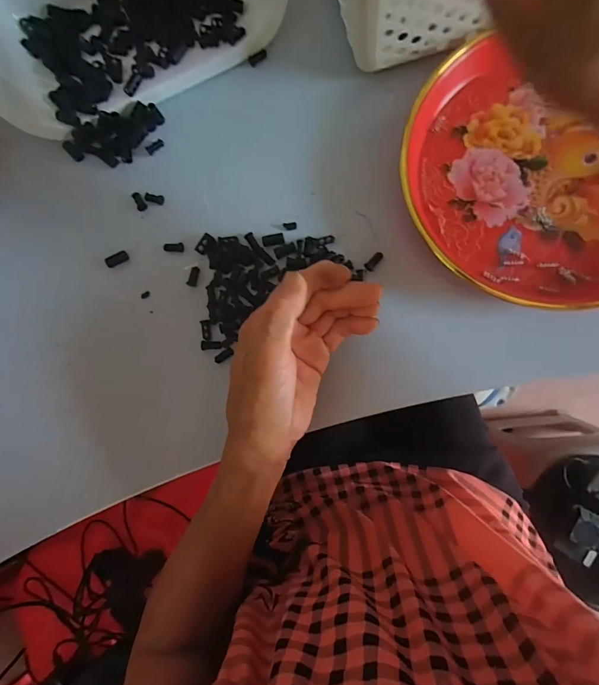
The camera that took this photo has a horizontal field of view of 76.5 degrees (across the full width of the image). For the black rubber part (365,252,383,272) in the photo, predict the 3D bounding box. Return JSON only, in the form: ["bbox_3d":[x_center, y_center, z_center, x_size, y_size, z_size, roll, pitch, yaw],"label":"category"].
[{"bbox_3d":[0.060,-0.066,0.306,0.008,0.004,0.017,38,90,9],"label":"black rubber part"}]

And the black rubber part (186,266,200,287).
[{"bbox_3d":[-0.089,-0.056,0.321,0.007,0.004,0.017,12,86,7],"label":"black rubber part"}]

